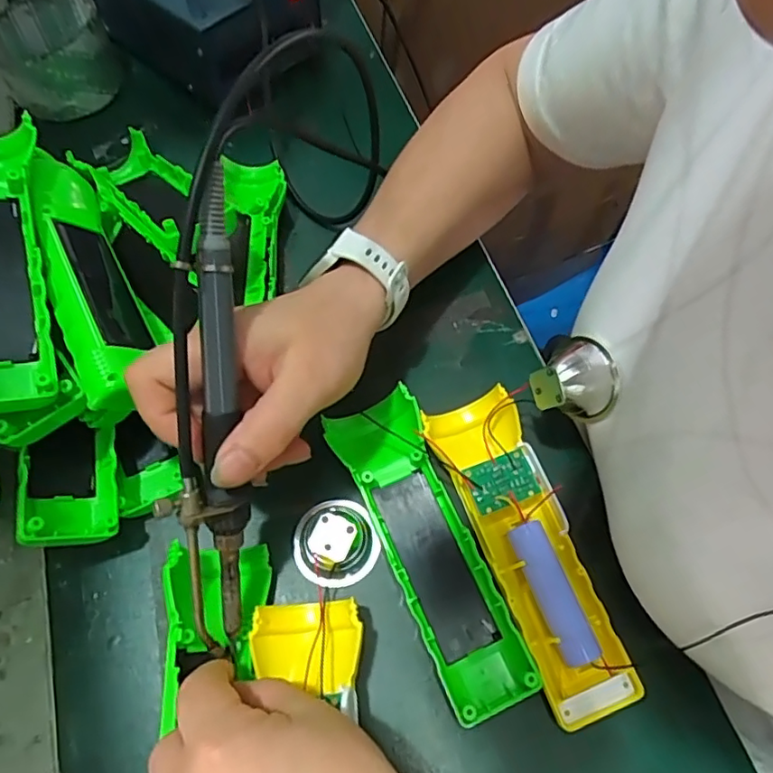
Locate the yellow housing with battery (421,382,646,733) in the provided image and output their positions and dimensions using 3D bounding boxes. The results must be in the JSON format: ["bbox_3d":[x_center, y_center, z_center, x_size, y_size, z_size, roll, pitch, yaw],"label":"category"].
[{"bbox_3d":[0.068,0.079,0.293,0.047,0.032,0.164,-17,64,-9],"label":"yellow housing with battery"}]

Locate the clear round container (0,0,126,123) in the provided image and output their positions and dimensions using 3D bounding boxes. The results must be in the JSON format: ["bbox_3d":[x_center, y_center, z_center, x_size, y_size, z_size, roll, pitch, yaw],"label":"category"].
[{"bbox_3d":[-0.254,-0.257,0.443,0.082,0.053,0.085,0,62,-1],"label":"clear round container"}]

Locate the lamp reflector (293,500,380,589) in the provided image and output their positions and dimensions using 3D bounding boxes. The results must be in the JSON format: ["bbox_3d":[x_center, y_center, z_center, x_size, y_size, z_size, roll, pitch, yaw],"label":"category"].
[{"bbox_3d":[-0.027,0.078,0.293,0.043,0.024,0.043,0,62,-1],"label":"lamp reflector"}]

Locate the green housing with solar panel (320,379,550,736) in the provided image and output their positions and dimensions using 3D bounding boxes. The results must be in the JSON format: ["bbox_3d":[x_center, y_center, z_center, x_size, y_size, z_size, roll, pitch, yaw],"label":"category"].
[{"bbox_3d":[0.021,0.079,0.294,0.047,0.026,0.162,-23,65,-12],"label":"green housing with solar panel"}]

